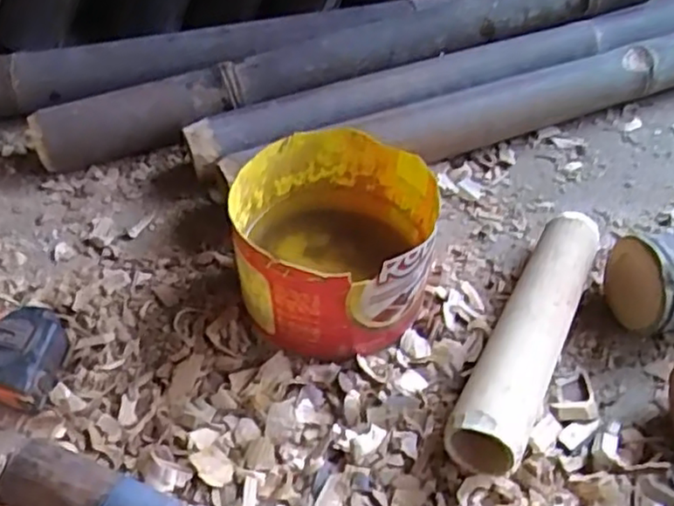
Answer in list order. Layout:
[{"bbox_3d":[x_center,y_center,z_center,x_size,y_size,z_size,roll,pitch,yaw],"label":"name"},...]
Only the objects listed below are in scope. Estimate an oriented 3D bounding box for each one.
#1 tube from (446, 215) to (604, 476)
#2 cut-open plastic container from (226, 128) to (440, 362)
[{"bbox_3d":[0.143,0.052,0.508,0.051,0.055,0.238,23,53,18],"label":"tube"},{"bbox_3d":[-0.003,-0.009,0.532,0.146,0.100,0.151,0,49,0],"label":"cut-open plastic container"}]

